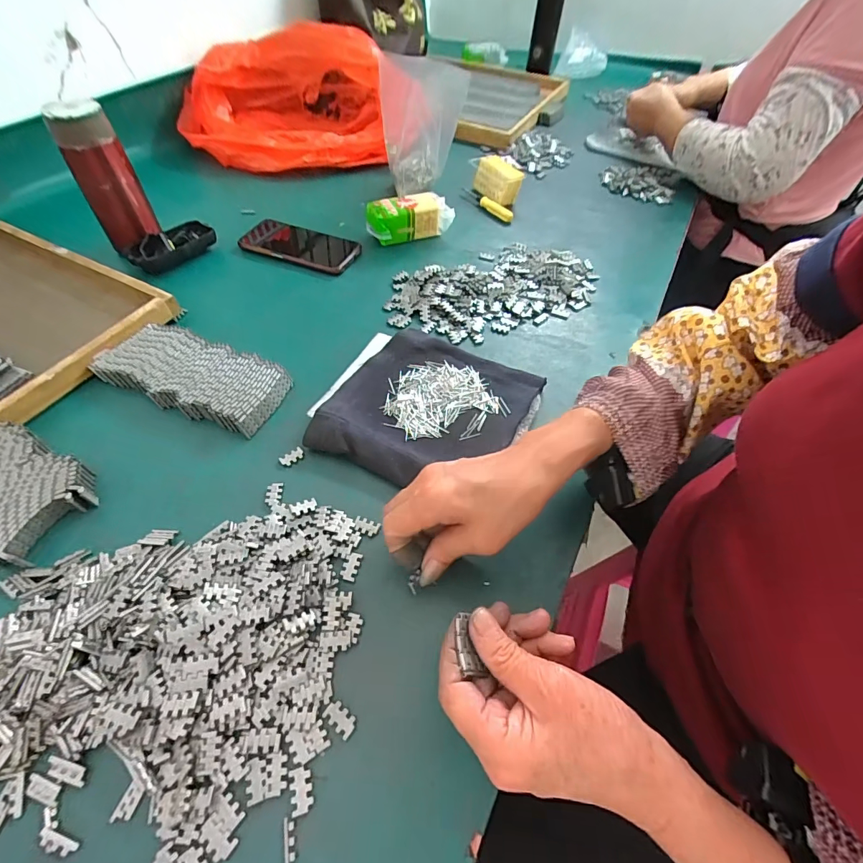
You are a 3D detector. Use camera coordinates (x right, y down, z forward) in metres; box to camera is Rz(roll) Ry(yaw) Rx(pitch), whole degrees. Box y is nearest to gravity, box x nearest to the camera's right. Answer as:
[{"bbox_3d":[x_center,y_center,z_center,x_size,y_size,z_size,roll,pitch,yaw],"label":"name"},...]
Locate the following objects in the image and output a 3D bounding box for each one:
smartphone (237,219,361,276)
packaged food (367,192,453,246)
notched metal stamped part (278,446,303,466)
[{"bbox_3d":[-0.184,-0.263,0.591,0.161,0.009,0.076,17,55,7],"label":"smartphone"},{"bbox_3d":[-0.031,-0.311,0.612,0.122,0.049,0.051,-19,55,-14],"label":"packaged food"},{"bbox_3d":[-0.130,0.023,0.390,0.022,0.004,0.011,-35,64,-25],"label":"notched metal stamped part"}]

